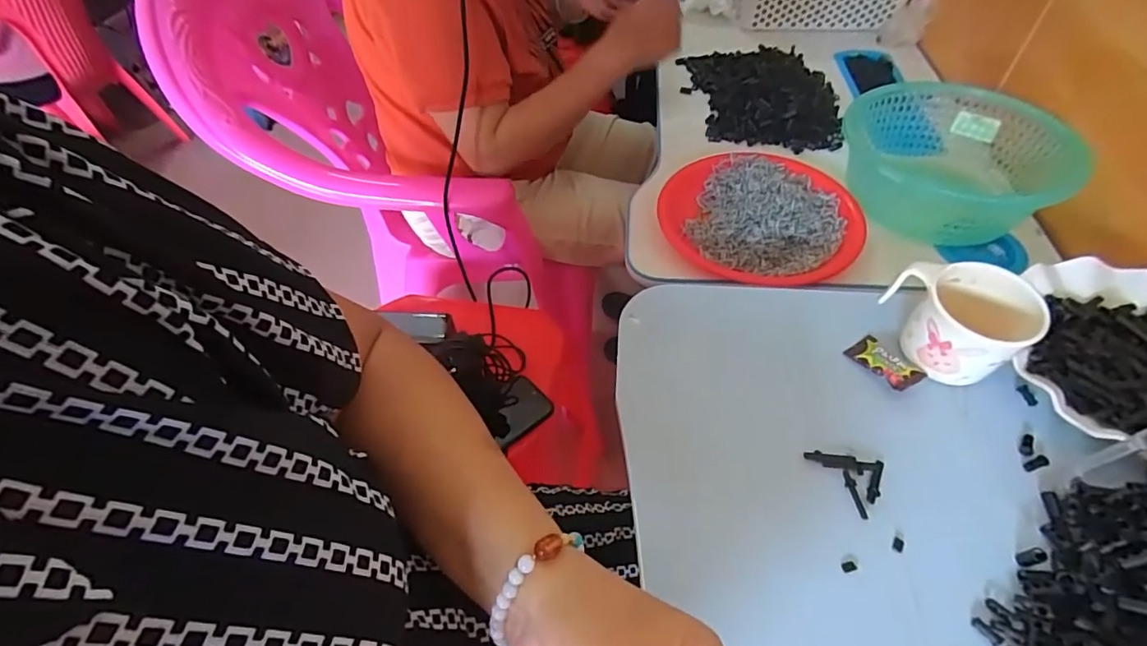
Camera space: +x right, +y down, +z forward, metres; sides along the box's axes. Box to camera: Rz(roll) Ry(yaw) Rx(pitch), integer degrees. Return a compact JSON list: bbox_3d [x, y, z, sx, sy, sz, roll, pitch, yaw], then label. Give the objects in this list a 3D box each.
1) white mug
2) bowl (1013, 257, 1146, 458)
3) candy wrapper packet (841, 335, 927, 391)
[{"bbox_3d":[0.296,-0.004,0.418,0.071,0.066,0.095,-25,54,-16],"label":"white mug"},{"bbox_3d":[0.442,0.027,0.419,0.161,0.035,0.181,22,56,20],"label":"bowl"},{"bbox_3d":[0.253,0.030,0.434,0.032,0.012,0.054,-31,56,-20],"label":"candy wrapper packet"}]

